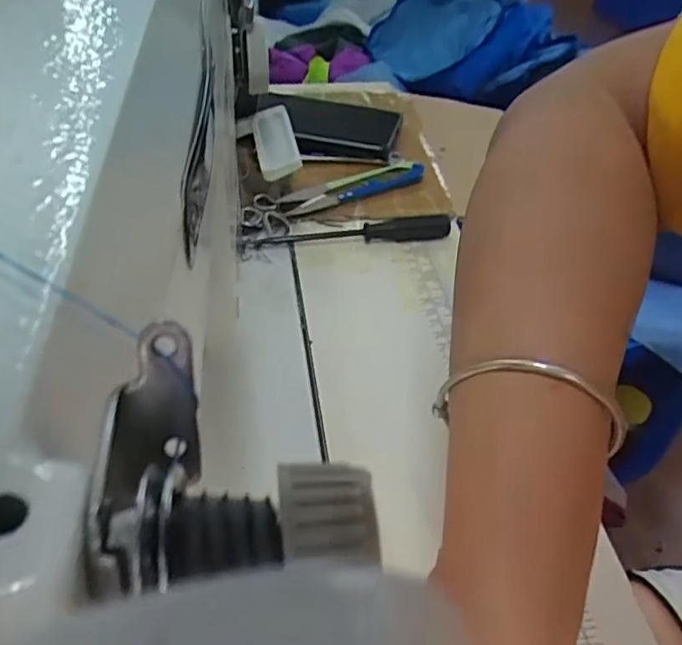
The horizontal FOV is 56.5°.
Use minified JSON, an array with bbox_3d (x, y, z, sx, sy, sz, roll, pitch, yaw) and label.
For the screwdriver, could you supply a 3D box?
[{"bbox_3d":[0.009,-0.062,0.438,0.138,0.015,0.016,-5,44,-8],"label":"screwdriver"}]

